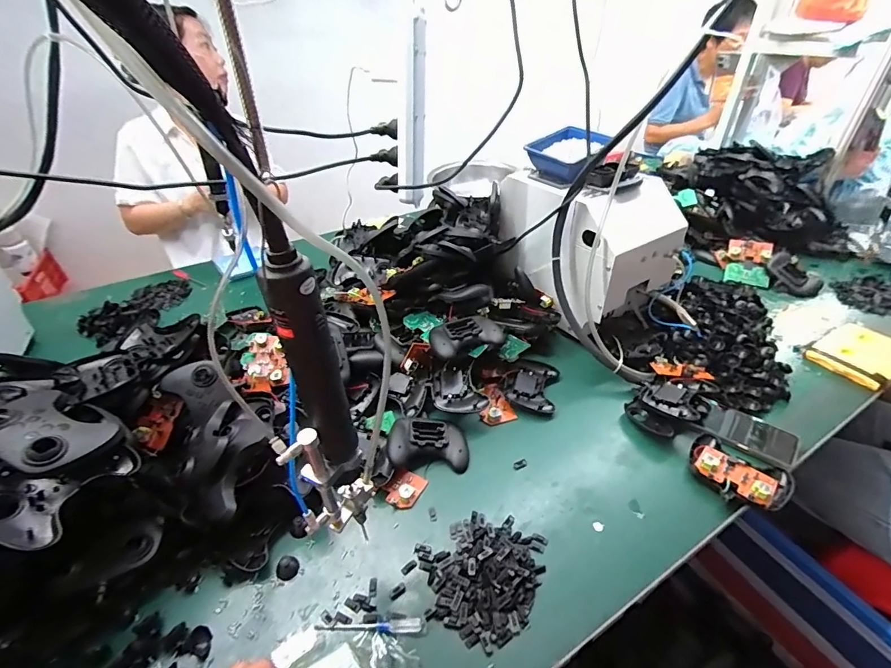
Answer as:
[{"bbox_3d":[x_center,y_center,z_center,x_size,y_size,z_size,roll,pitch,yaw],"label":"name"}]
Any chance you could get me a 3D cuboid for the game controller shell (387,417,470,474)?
[{"bbox_3d":[-0.025,0.160,0.648,0.113,0.038,0.084,-3,37,-3],"label":"game controller shell"}]

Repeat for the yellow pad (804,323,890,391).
[{"bbox_3d":[0.787,0.034,0.822,0.179,0.018,0.121,-20,41,-24],"label":"yellow pad"}]

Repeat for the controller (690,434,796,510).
[{"bbox_3d":[0.406,0.194,0.603,0.123,0.023,0.099,23,43,29],"label":"controller"}]

